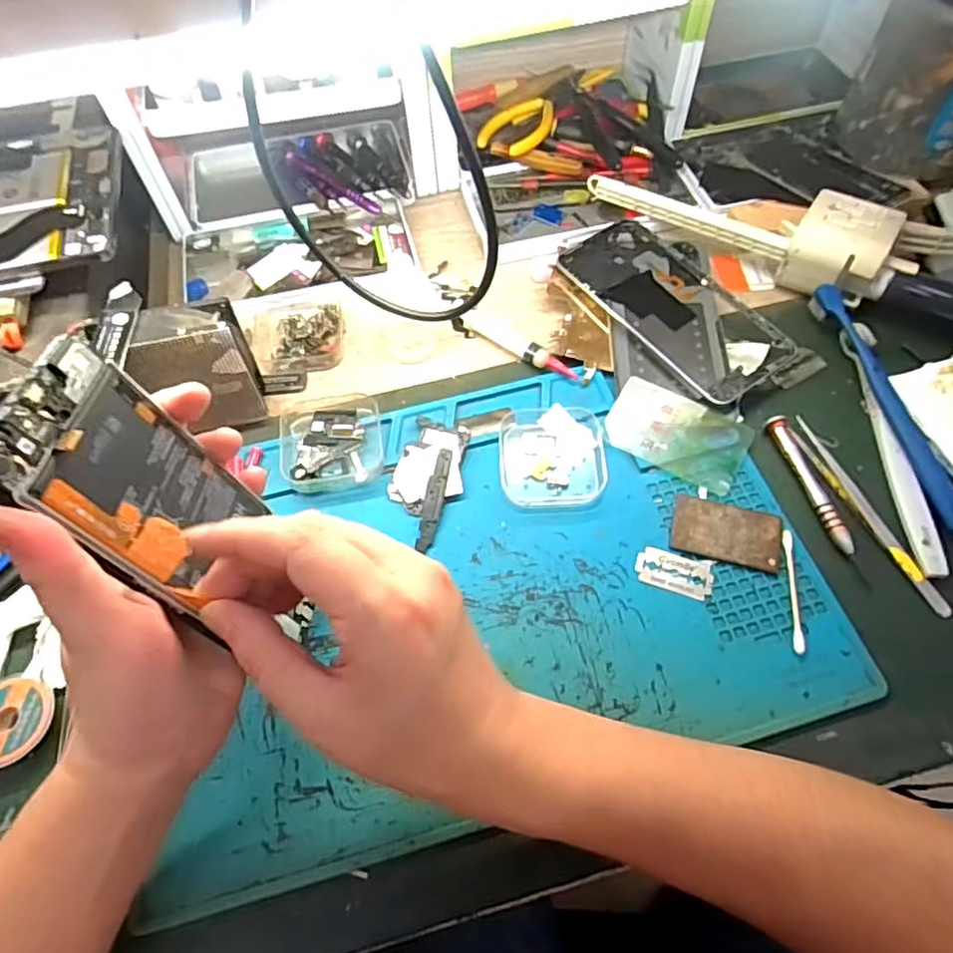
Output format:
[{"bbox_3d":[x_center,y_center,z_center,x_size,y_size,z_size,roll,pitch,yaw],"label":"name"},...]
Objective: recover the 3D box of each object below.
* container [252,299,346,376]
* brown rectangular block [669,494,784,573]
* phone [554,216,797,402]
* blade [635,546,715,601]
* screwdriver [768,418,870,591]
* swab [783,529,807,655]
[{"bbox_3d":[-0.129,-0.103,0.457,0.067,0.025,0.058,-13,61,-6],"label":"container"},{"bbox_3d":[0.146,0.032,0.370,0.061,0.004,0.036,14,62,9],"label":"brown rectangular block"},{"bbox_3d":[0.134,-0.119,0.445,0.078,0.012,0.166,-35,66,-17],"label":"phone"},{"bbox_3d":[0.113,0.054,0.359,0.042,0.004,0.024,16,62,10],"label":"blade"},{"bbox_3d":[0.206,0.010,0.377,0.013,0.007,0.111,-13,61,-6],"label":"screwdriver"},{"bbox_3d":[0.176,0.062,0.350,0.006,0.004,0.072,7,61,5],"label":"swab"}]

